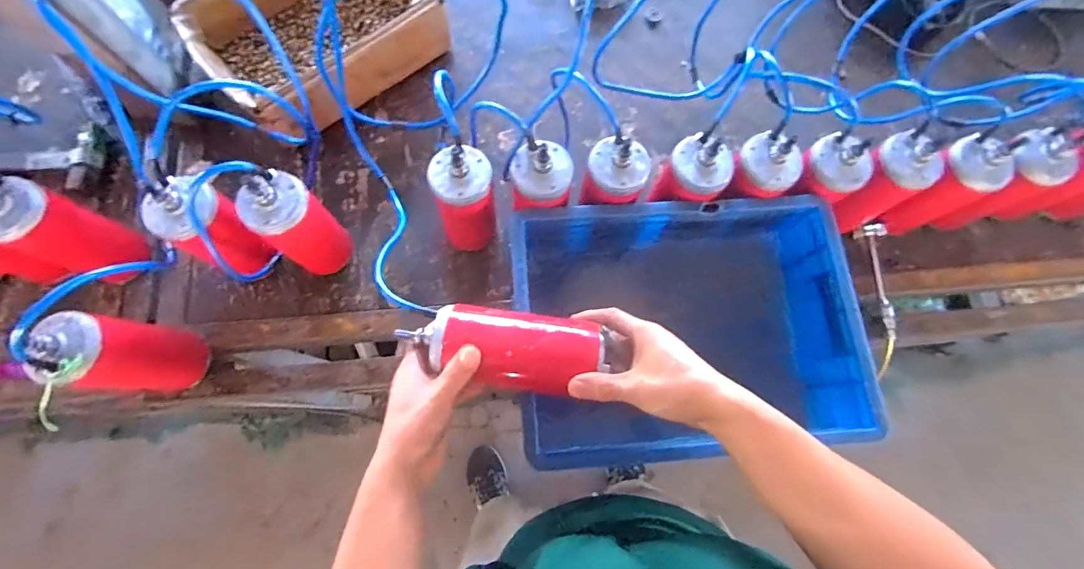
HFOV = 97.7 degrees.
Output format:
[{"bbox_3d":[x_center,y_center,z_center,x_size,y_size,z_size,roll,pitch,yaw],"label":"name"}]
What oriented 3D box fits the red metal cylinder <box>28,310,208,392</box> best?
[{"bbox_3d":[-0.485,0.084,0.562,0.077,0.203,0.081,8,74,0],"label":"red metal cylinder"}]

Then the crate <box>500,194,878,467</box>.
[{"bbox_3d":[0.166,0.050,0.625,0.400,0.172,0.282,1,75,-2],"label":"crate"}]

